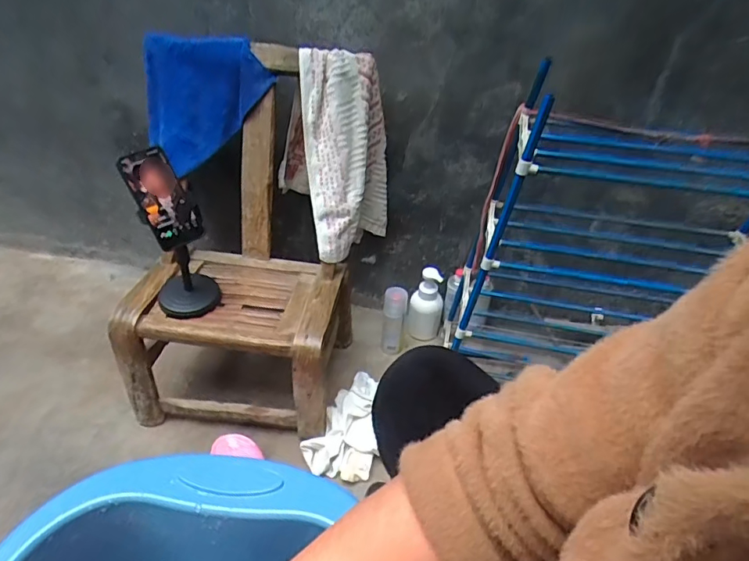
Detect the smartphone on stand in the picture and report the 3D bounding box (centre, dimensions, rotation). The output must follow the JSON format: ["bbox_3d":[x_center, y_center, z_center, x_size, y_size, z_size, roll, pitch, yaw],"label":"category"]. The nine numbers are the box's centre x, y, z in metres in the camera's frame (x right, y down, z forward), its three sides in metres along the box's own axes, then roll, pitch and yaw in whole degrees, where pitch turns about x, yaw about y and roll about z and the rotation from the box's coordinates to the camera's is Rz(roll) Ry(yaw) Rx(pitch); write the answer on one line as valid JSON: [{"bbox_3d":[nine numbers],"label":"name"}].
[{"bbox_3d":[-0.342,-0.075,0.854,0.096,0.273,0.093,-15,42,-25],"label":"smartphone on stand"}]

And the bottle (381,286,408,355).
[{"bbox_3d":[0.045,0.096,1.163,0.053,0.173,0.045,4,37,3],"label":"bottle"}]

